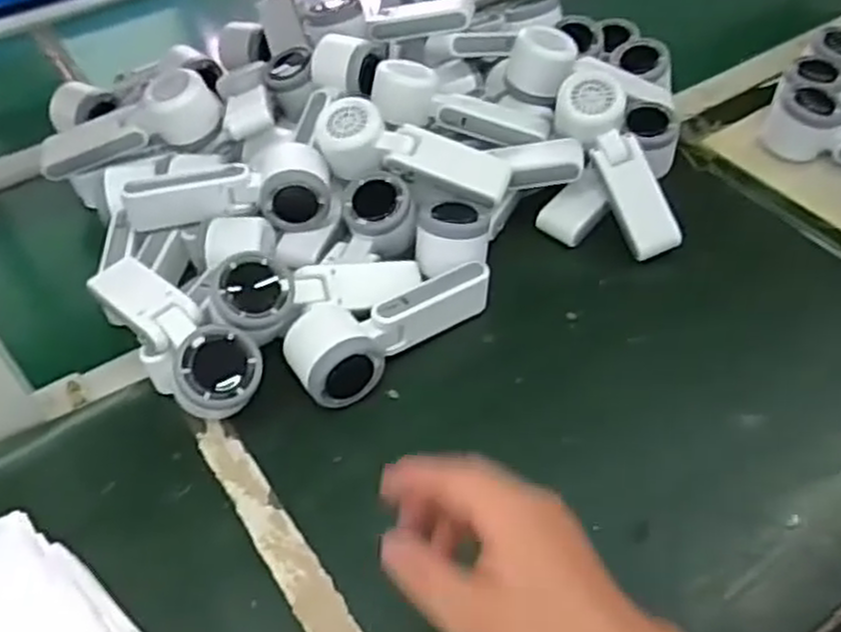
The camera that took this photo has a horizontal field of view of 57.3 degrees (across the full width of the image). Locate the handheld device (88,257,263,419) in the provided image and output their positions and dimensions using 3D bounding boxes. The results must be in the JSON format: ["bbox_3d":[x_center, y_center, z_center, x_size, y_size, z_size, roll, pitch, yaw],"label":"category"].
[{"bbox_3d":[-0.179,0.023,0.559,0.163,0.067,0.060,32,57,29],"label":"handheld device"}]

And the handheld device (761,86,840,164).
[{"bbox_3d":[0.409,-0.165,0.715,0.165,0.060,0.058,21,52,19],"label":"handheld device"}]

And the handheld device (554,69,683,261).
[{"bbox_3d":[0.166,-0.128,0.655,0.048,0.052,0.167,-23,84,-18],"label":"handheld device"}]

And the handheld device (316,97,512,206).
[{"bbox_3d":[-0.008,-0.136,0.638,0.161,0.046,0.049,13,49,15],"label":"handheld device"}]

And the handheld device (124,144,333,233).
[{"bbox_3d":[-0.161,-0.110,0.656,0.167,0.048,0.068,-2,49,0],"label":"handheld device"}]

